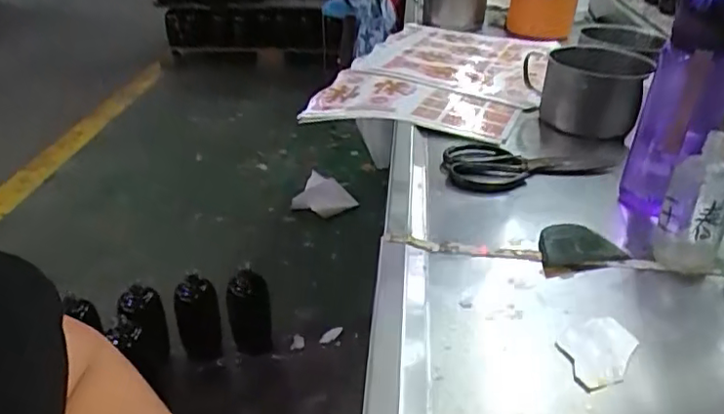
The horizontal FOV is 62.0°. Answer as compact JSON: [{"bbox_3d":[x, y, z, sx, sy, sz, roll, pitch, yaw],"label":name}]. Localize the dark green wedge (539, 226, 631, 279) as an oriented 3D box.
[{"bbox_3d":[0.195,0.038,0.560,0.074,0.017,0.053,-8,31,-12],"label":"dark green wedge"}]

